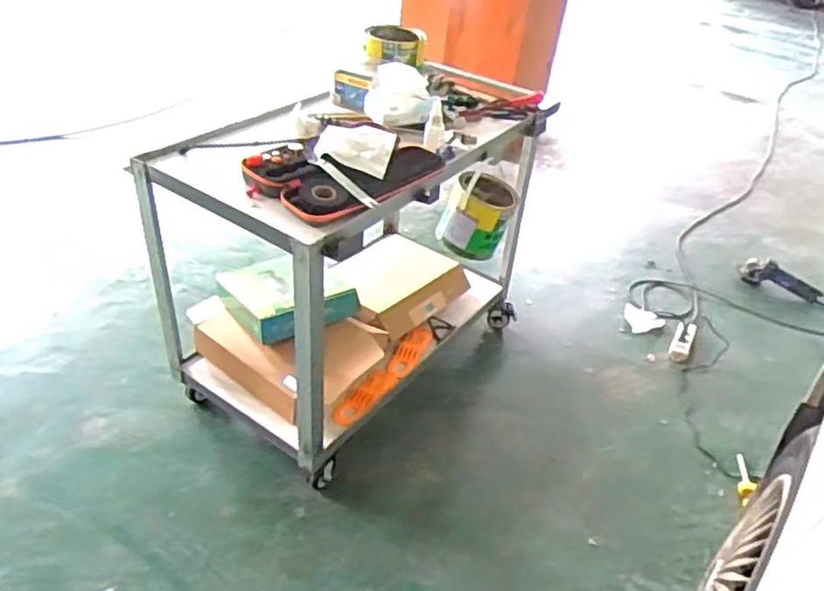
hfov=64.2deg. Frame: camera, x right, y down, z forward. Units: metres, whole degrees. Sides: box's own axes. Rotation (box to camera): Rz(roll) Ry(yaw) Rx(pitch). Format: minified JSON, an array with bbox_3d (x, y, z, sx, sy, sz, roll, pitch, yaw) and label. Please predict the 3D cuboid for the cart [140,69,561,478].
[{"bbox_3d":[-0.111,-0.144,1.766,0.600,0.715,0.976,27,41,24],"label":"cart"}]

